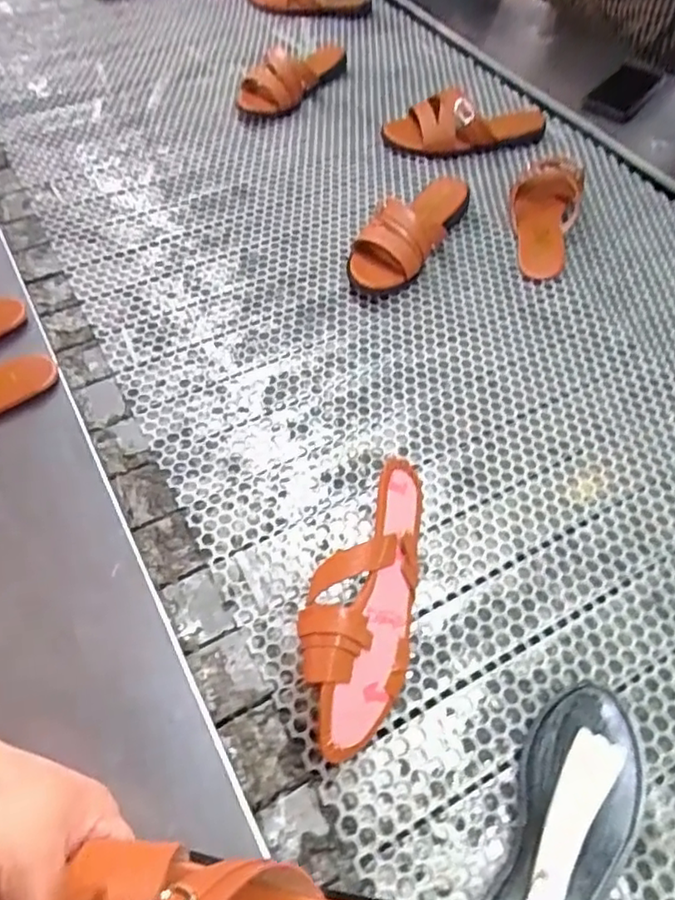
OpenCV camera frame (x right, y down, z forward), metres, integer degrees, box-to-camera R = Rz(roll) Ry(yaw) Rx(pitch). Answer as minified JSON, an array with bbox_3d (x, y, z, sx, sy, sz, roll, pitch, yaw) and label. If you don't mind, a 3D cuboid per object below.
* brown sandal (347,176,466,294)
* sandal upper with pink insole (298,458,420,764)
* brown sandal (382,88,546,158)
[{"bbox_3d":[0.092,-0.280,0.780,0.069,0.073,0.201,31,61,20],"label":"brown sandal"},{"bbox_3d":[0.018,0.122,0.515,0.088,0.082,0.236,11,56,3],"label":"sandal upper with pink insole"},{"bbox_3d":[0.196,-0.489,0.938,0.239,0.077,0.073,-4,56,-3],"label":"brown sandal"}]

